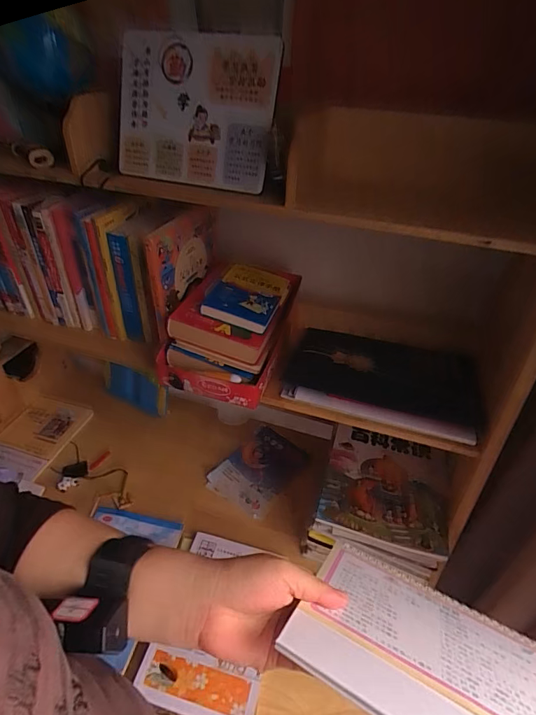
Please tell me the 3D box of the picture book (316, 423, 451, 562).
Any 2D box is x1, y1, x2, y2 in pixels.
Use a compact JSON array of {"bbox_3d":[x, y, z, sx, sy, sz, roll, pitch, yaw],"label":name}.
[{"bbox_3d":[0.214,0.231,0.730,0.212,0.018,0.221,12,39,12],"label":"picture book"}]

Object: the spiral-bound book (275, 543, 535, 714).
[{"bbox_3d":[0.128,0.226,0.306,0.199,0.009,0.172,20,6,23],"label":"spiral-bound book"}]

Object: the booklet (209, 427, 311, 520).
[{"bbox_3d":[-0.017,0.258,0.931,0.154,0.014,0.208,29,48,26],"label":"booklet"}]

